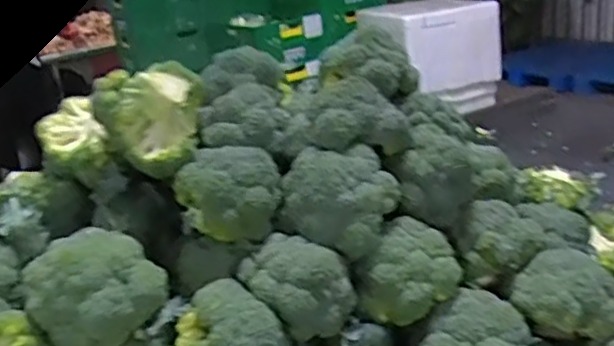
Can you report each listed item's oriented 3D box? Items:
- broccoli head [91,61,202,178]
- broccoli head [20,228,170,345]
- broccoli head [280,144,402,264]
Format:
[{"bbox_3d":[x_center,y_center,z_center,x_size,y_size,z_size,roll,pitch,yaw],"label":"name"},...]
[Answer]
[{"bbox_3d":[-0.177,-0.067,0.733,0.091,0.102,0.106,-5,20,8],"label":"broccoli head"},{"bbox_3d":[-0.217,0.119,0.648,0.109,0.100,0.108,7,25,36],"label":"broccoli head"},{"bbox_3d":[0.035,0.028,0.700,0.123,0.095,0.076,-6,20,6],"label":"broccoli head"}]

